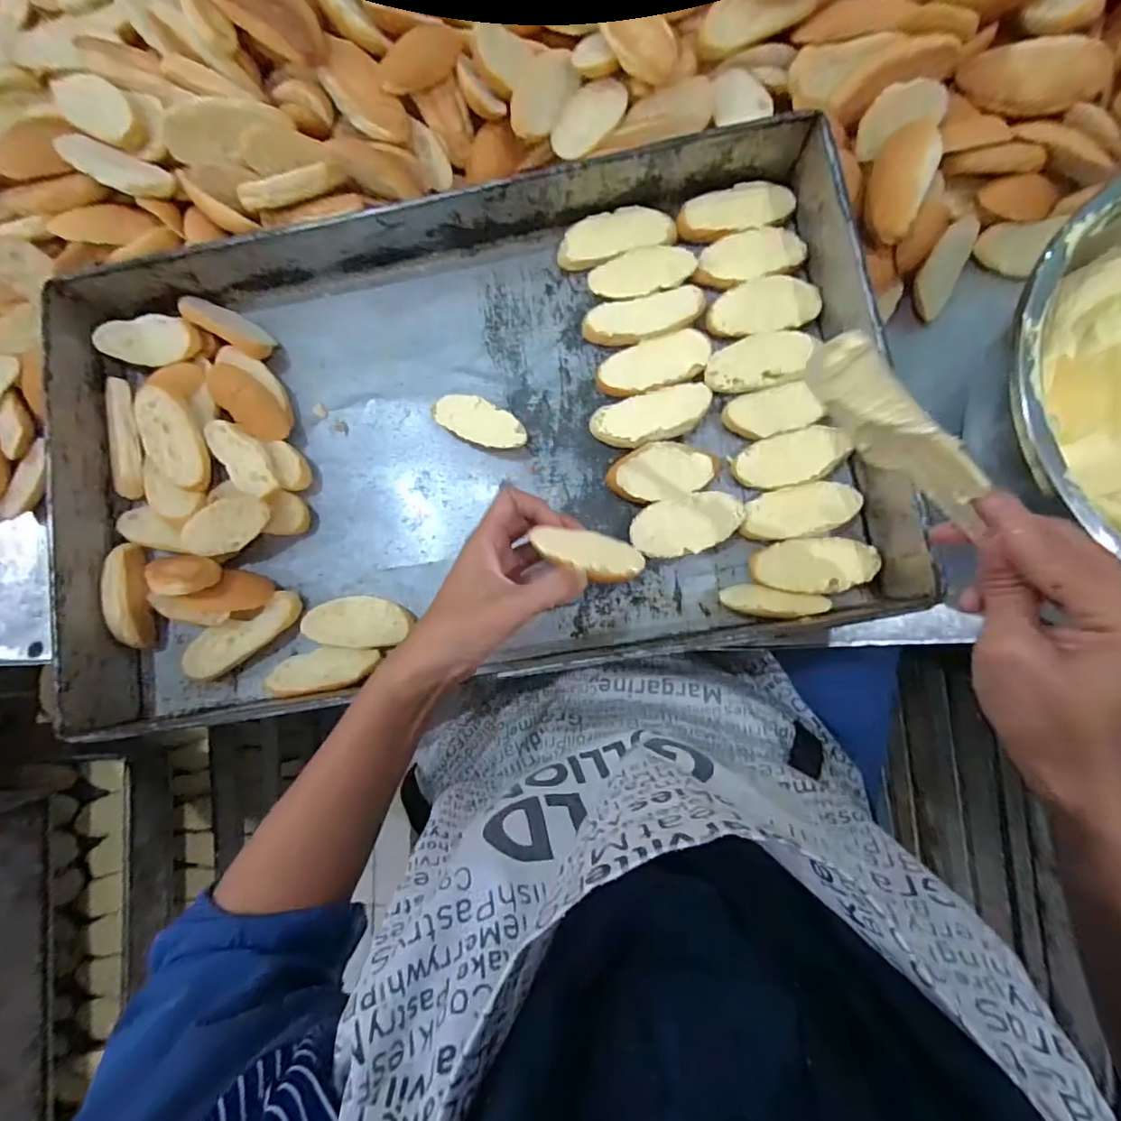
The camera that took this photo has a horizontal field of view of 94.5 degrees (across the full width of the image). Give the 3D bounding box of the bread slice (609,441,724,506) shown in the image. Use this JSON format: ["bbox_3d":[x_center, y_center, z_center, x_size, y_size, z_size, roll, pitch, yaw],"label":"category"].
[{"bbox_3d":[0.081,-0.070,0.407,0.084,0.019,0.045,-11,84,4],"label":"bread slice"}]

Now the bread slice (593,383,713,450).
[{"bbox_3d":[0.073,-0.115,0.412,0.095,0.011,0.040,-16,88,6],"label":"bread slice"}]

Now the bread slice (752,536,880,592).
[{"bbox_3d":[0.193,0.004,0.394,0.090,0.012,0.040,-3,85,4],"label":"bread slice"}]

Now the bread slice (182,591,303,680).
[{"bbox_3d":[-0.256,0.059,0.419,0.098,0.011,0.035,-32,86,-8],"label":"bread slice"}]

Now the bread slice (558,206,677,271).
[{"bbox_3d":[0.045,-0.266,0.428,0.095,0.016,0.040,-12,84,4],"label":"bread slice"}]

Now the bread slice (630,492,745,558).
[{"bbox_3d":[0.098,-0.027,0.404,0.084,0.018,0.043,-13,84,4],"label":"bread slice"}]

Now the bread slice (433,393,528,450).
[{"bbox_3d":[-0.065,-0.112,0.425,0.079,0.020,0.034,28,88,7],"label":"bread slice"}]

